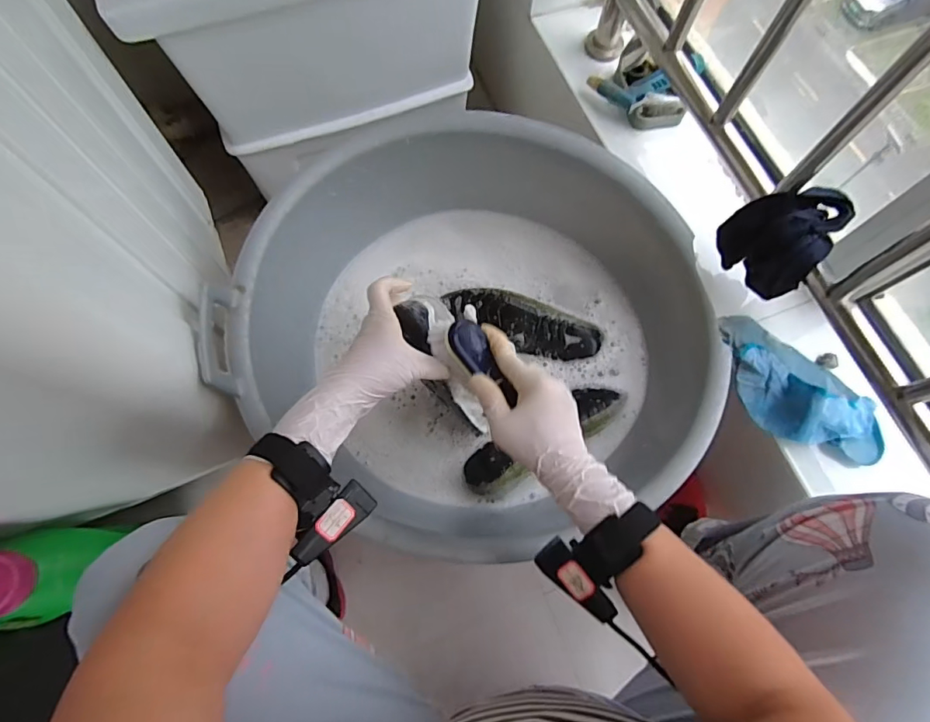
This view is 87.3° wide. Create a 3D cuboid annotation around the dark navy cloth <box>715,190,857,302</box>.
[{"bbox_3d":[0.371,-0.150,0.582,0.107,0.084,0.120,42,76,12],"label":"dark navy cloth"}]

